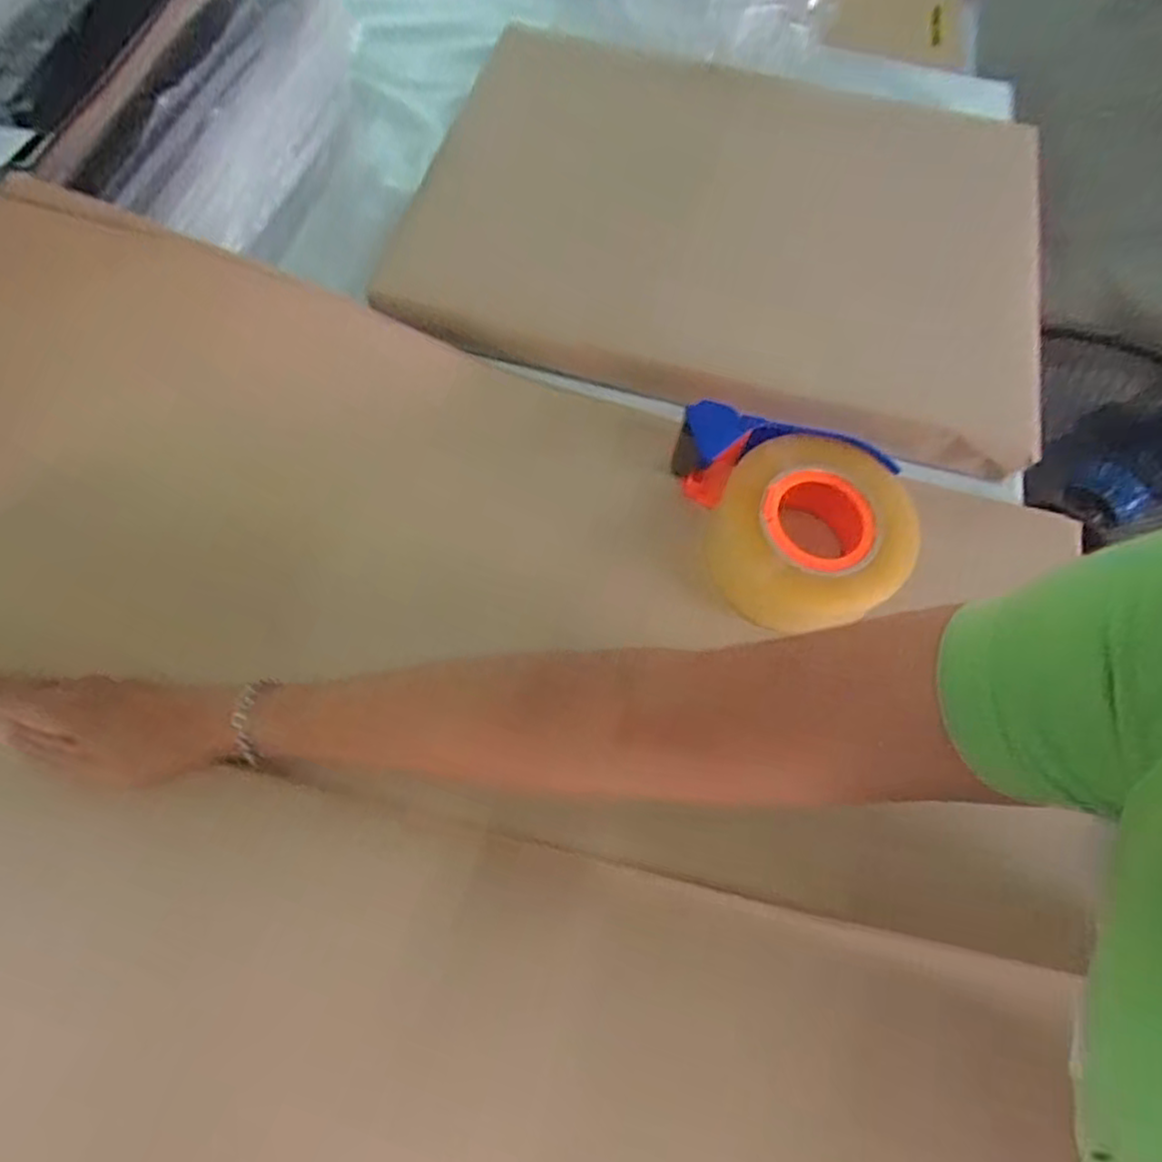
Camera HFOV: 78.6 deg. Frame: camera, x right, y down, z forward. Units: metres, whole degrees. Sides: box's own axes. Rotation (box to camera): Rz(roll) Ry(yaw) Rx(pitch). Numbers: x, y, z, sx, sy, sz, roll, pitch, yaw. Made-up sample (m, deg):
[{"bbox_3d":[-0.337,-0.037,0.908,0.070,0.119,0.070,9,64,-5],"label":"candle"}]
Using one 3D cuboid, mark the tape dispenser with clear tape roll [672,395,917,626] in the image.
[{"bbox_3d":[0.143,-0.039,0.493,0.168,0.060,0.130,11,65,2],"label":"tape dispenser with clear tape roll"}]

